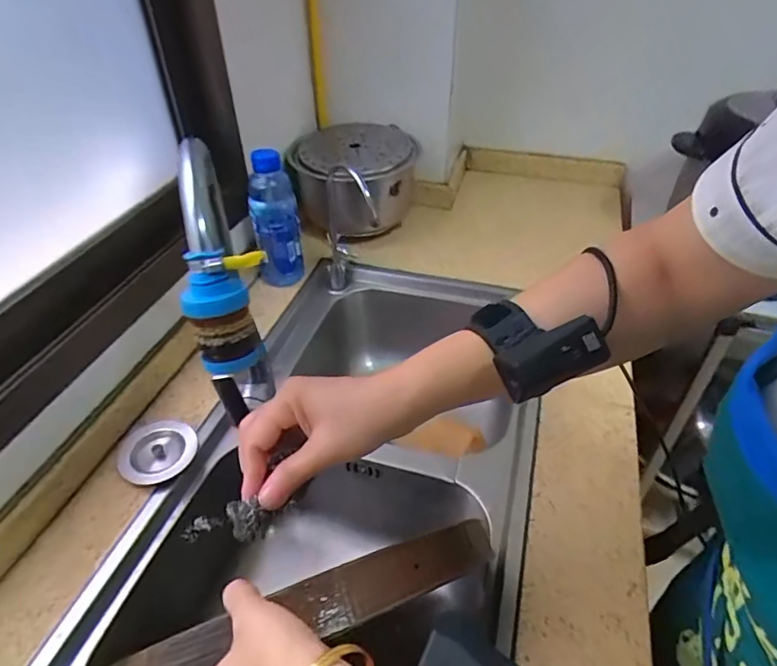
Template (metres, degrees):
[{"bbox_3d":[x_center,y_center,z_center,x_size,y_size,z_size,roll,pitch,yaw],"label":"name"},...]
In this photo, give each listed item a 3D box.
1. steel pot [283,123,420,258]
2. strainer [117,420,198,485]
[{"bbox_3d":[-0.063,-0.252,0.948,0.215,0.173,0.229,0,41,0],"label":"steel pot"},{"bbox_3d":[-0.269,0.138,0.610,0.083,0.016,0.086,-1,40,1],"label":"strainer"}]

